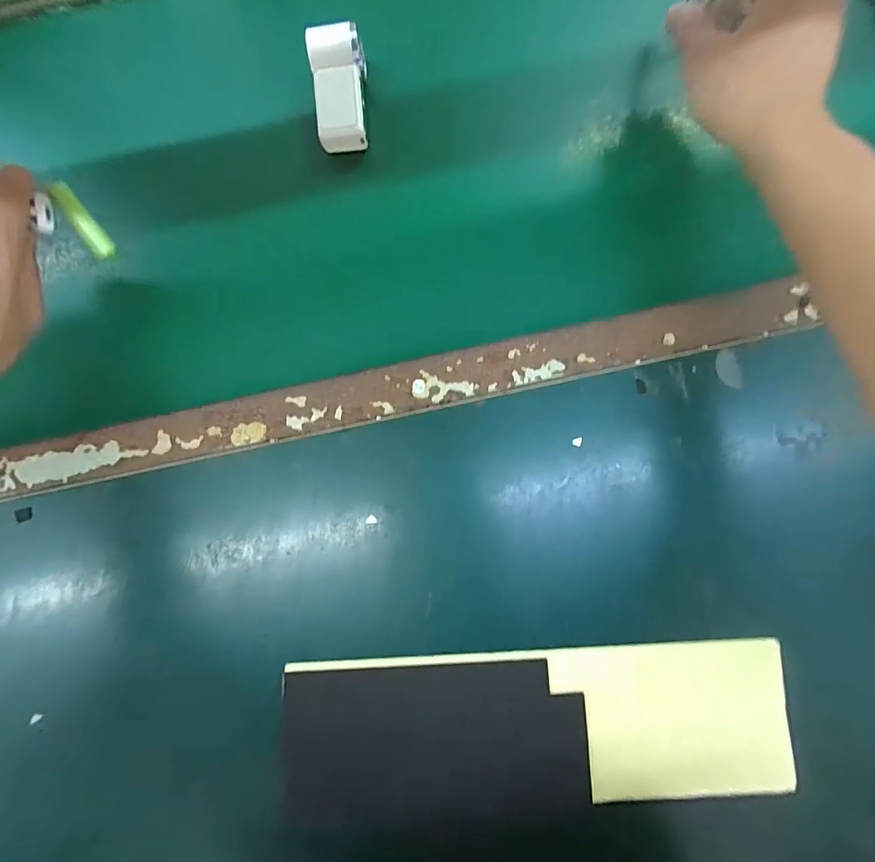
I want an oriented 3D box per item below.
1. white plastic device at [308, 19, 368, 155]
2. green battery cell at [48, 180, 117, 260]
[{"bbox_3d":[-0.081,-0.285,0.363,0.044,0.039,0.091,-2,85,1],"label":"white plastic device"},{"bbox_3d":[-0.259,-0.153,0.317,0.012,0.011,0.055,-29,111,-2],"label":"green battery cell"}]

